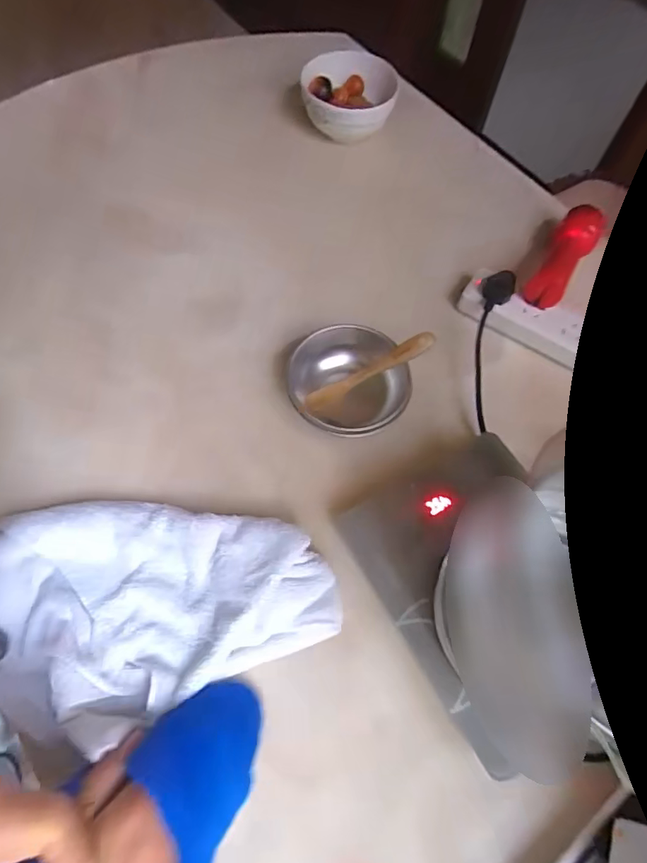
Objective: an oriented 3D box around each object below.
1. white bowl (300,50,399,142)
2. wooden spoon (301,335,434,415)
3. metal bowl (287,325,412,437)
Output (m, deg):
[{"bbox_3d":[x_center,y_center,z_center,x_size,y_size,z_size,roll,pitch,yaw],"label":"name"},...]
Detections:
[{"bbox_3d":[0.033,-0.447,0.671,0.118,0.054,0.118,1,64,-2],"label":"white bowl"},{"bbox_3d":[0.043,-0.057,0.497,0.145,0.015,0.021,-28,66,19],"label":"wooden spoon"},{"bbox_3d":[0.024,-0.048,0.496,0.110,0.029,0.117,1,64,-2],"label":"metal bowl"}]

